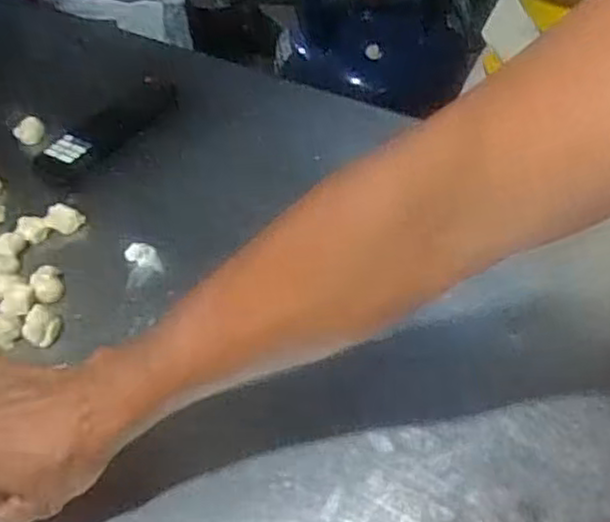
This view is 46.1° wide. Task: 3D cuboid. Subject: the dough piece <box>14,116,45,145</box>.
[{"bbox_3d":[-0.287,-0.137,0.745,0.030,0.021,0.028,-26,48,-15],"label":"dough piece"}]

